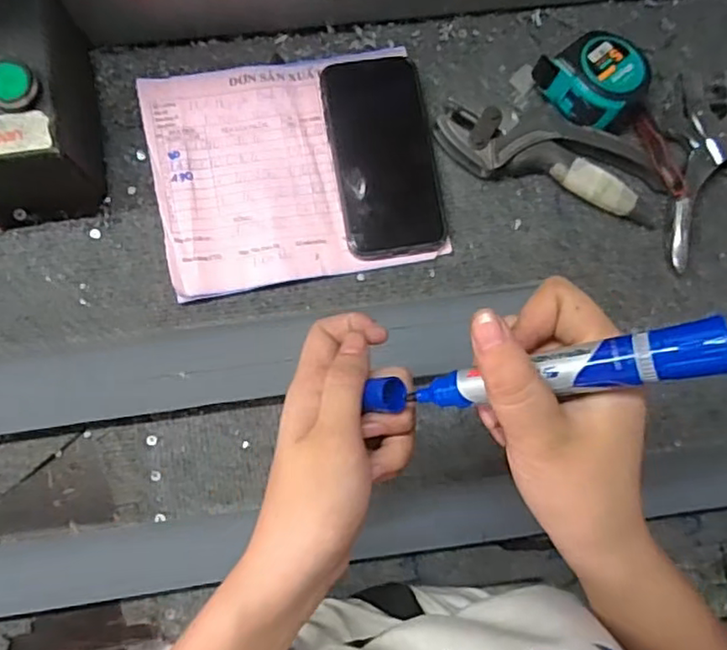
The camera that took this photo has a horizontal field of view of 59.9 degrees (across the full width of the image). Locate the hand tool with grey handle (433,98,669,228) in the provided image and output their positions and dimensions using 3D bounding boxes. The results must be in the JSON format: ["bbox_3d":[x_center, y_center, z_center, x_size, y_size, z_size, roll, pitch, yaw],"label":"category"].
[{"bbox_3d":[0.138,-0.128,0.465,0.168,0.027,0.060,16,81,-3],"label":"hand tool with grey handle"}]

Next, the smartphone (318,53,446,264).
[{"bbox_3d":[0.015,-0.122,0.461,0.073,0.011,0.144,-10,83,-6],"label":"smartphone"}]

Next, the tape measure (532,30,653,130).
[{"bbox_3d":[0.171,-0.179,0.466,0.066,0.044,0.065,-32,86,-8],"label":"tape measure"}]

